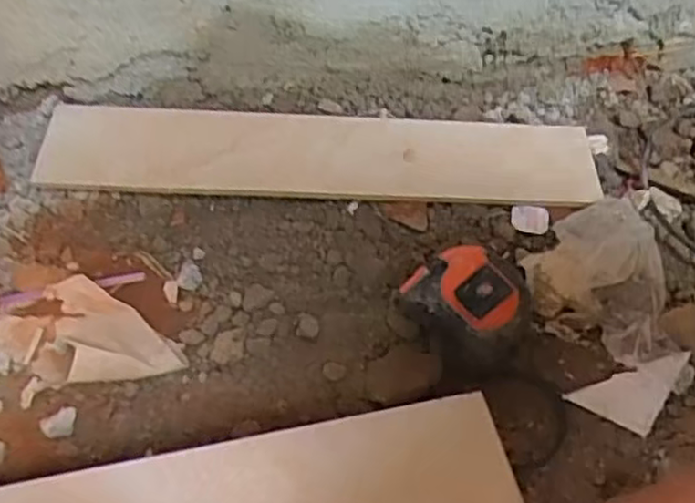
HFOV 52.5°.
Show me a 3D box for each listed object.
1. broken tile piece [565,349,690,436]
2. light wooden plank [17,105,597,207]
[{"bbox_3d":[0.209,0.103,0.500,0.091,0.015,0.042,-15,47,-7],"label":"broken tile piece"},{"bbox_3d":[-0.018,-0.094,0.640,0.490,0.021,0.106,2,54,-3],"label":"light wooden plank"}]

